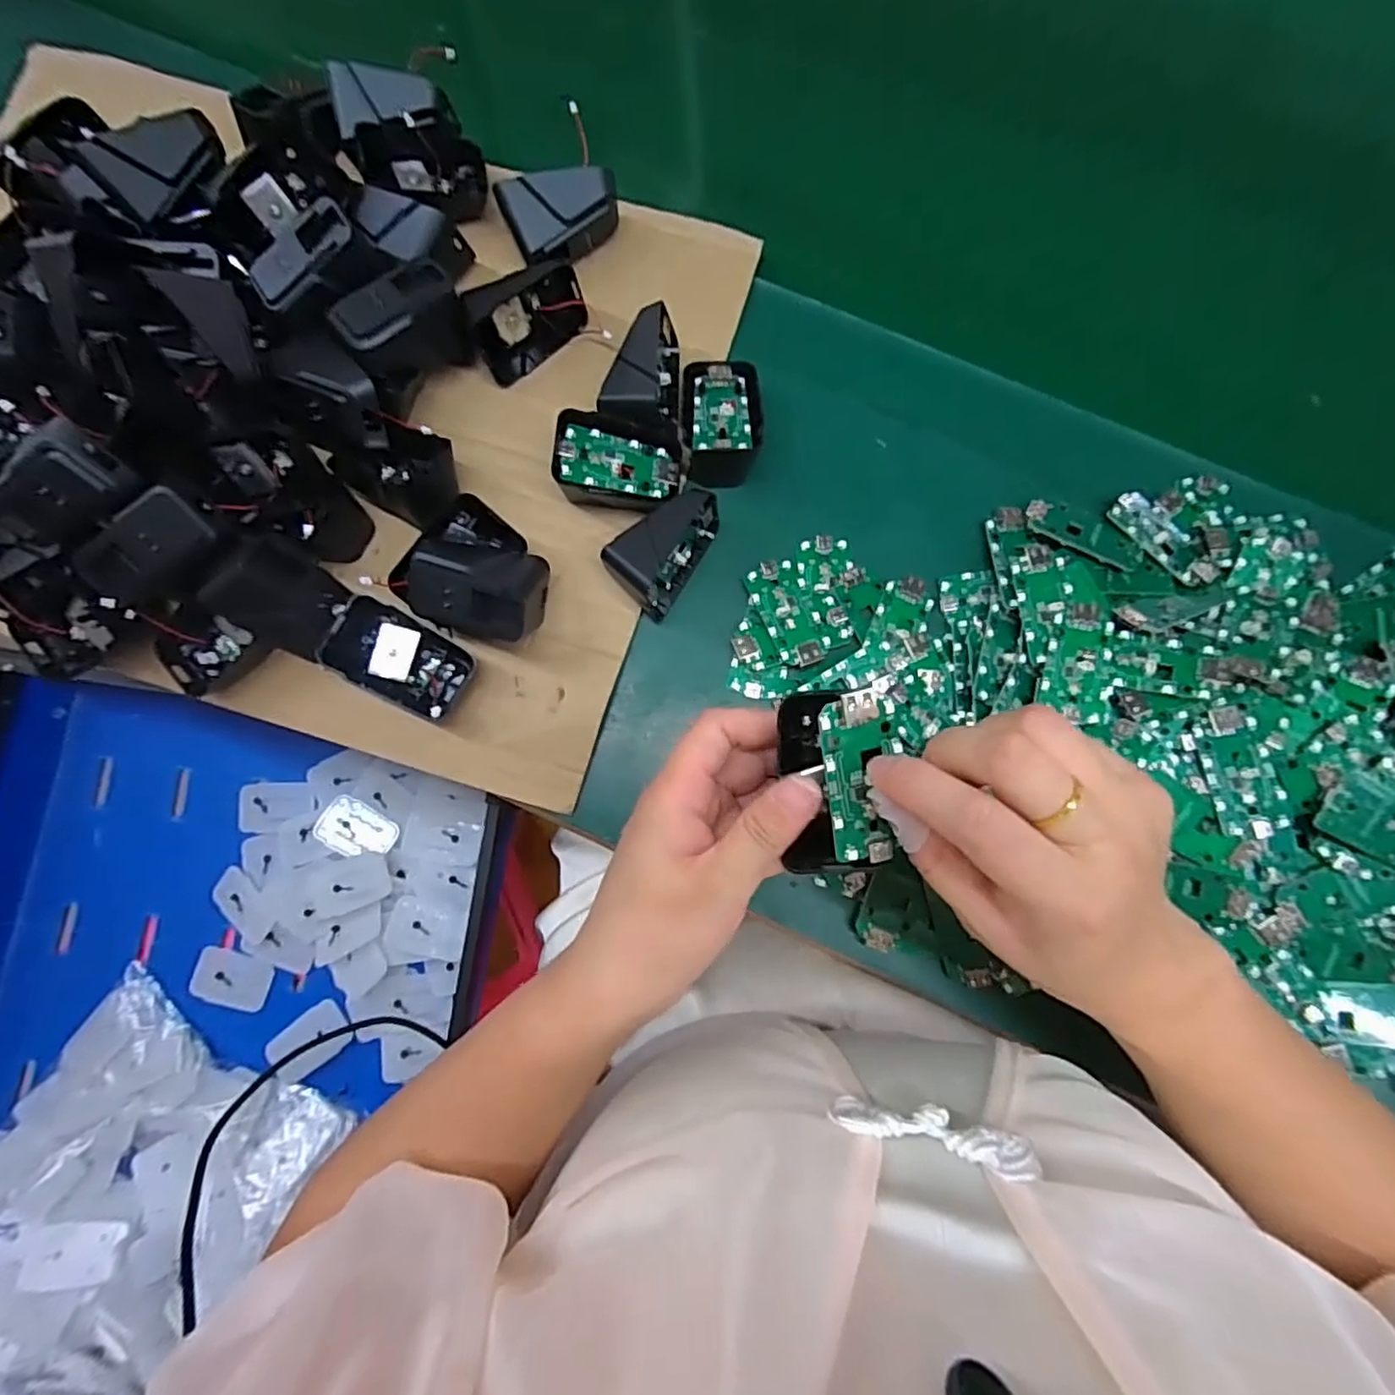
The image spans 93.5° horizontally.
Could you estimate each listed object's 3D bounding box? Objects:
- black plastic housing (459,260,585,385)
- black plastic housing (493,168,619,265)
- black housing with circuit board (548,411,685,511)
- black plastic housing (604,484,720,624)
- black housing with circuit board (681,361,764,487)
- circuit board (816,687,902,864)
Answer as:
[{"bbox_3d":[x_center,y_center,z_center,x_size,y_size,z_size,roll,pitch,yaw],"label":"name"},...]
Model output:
[{"bbox_3d":[-0.099,-0.220,0.381,0.069,0.048,0.026,-36,46,-5],"label":"black plastic housing"},{"bbox_3d":[-0.076,-0.274,0.381,0.065,0.041,0.034,-18,81,-2],"label":"black plastic housing"},{"bbox_3d":[-0.042,-0.130,0.369,0.067,0.040,0.047,4,81,2],"label":"black housing with circuit board"},{"bbox_3d":[-0.019,-0.084,0.361,0.039,0.040,0.067,35,83,6],"label":"black plastic housing"},{"bbox_3d":[0.014,-0.162,0.375,0.043,0.031,0.066,-2,81,1],"label":"black housing with circuit board"},{"bbox_3d":[0.060,0.029,0.239,0.028,0.009,0.062,-4,99,1],"label":"circuit board"}]

